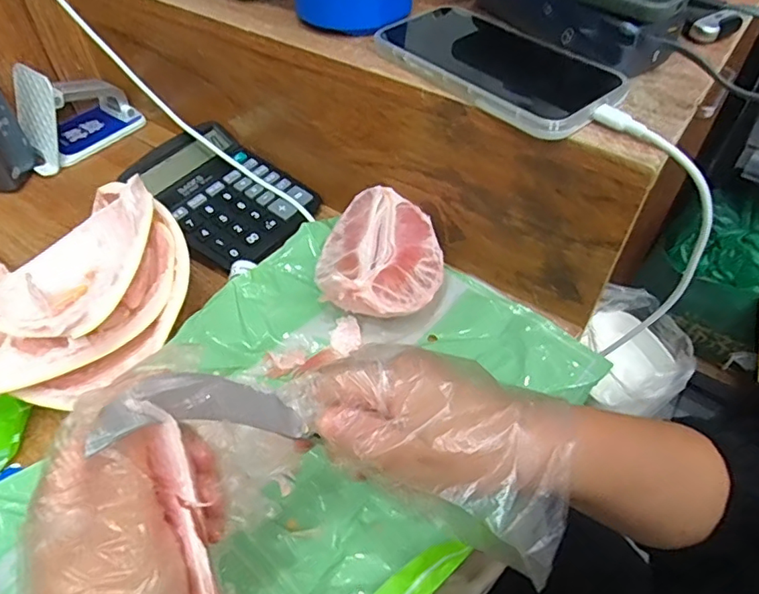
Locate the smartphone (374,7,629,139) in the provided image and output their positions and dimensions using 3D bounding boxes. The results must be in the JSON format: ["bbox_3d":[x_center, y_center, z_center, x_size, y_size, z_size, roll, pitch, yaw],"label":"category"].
[{"bbox_3d":[0.080,-0.157,0.359,0.088,0.012,0.162,-33,56,-24],"label":"smartphone"}]

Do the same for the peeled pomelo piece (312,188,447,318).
[{"bbox_3d":[-0.001,-0.030,0.412,0.093,0.044,0.115,-11,50,-8],"label":"peeled pomelo piece"}]

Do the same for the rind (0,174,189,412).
[{"bbox_3d":[-0.215,0.004,0.363,0.165,0.073,0.130,-17,51,-13],"label":"rind"}]

